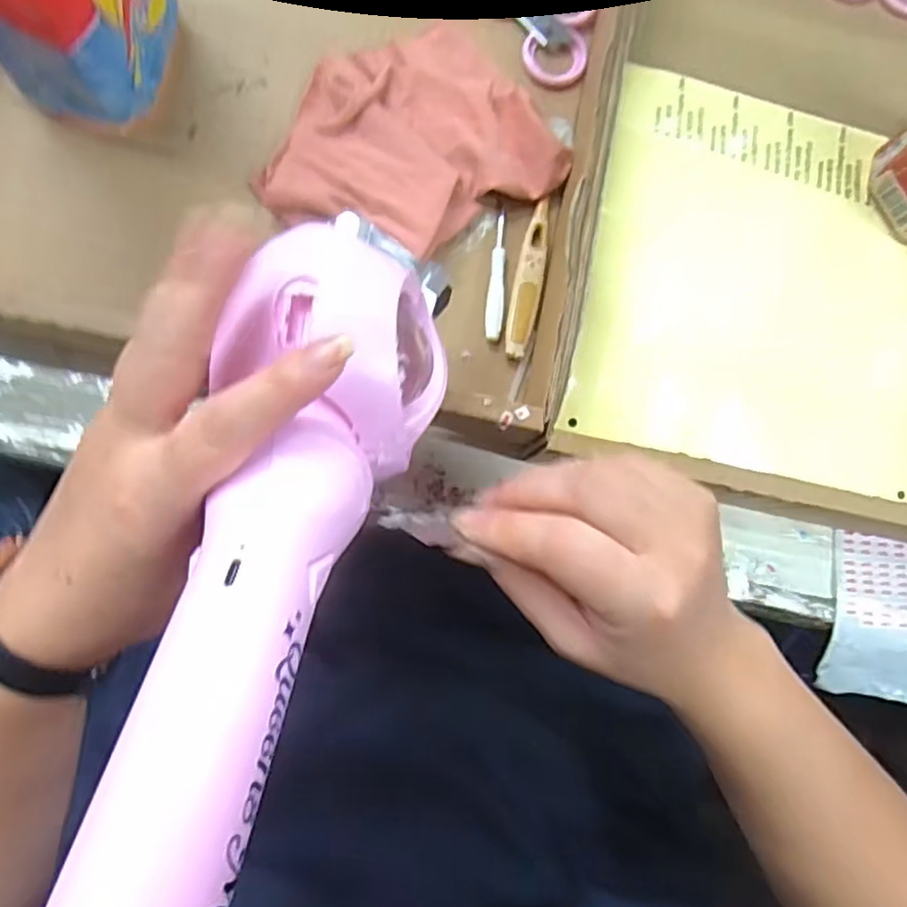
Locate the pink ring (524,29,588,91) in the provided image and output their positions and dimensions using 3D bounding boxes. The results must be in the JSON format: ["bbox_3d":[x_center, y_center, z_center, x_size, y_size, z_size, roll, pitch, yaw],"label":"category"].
[{"bbox_3d":[0.060,-0.229,0.397,0.039,0.004,0.036,1,83,-4],"label":"pink ring"}]

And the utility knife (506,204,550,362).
[{"bbox_3d":[0.042,-0.097,0.372,0.014,0.006,0.092,14,82,-3],"label":"utility knife"}]

